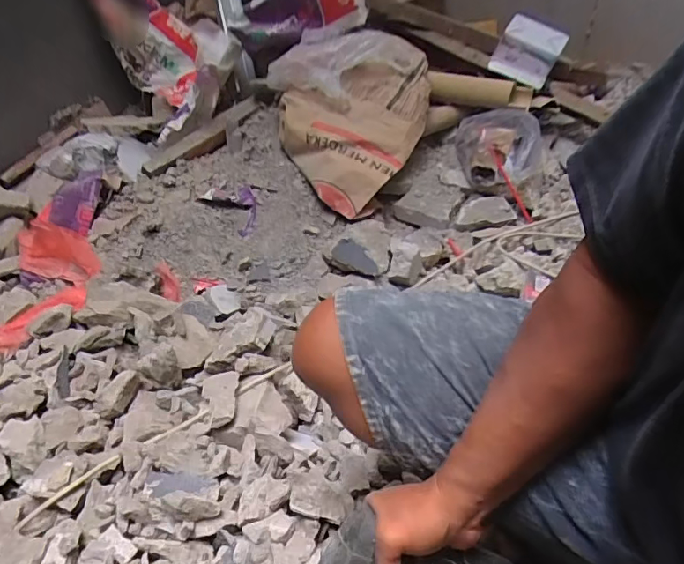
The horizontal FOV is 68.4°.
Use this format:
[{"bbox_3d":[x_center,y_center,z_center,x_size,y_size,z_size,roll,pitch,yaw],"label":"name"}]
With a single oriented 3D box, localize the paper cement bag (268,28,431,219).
[{"bbox_3d":[0.011,-0.408,1.178,0.359,0.088,0.526,8,68,4],"label":"paper cement bag"}]

